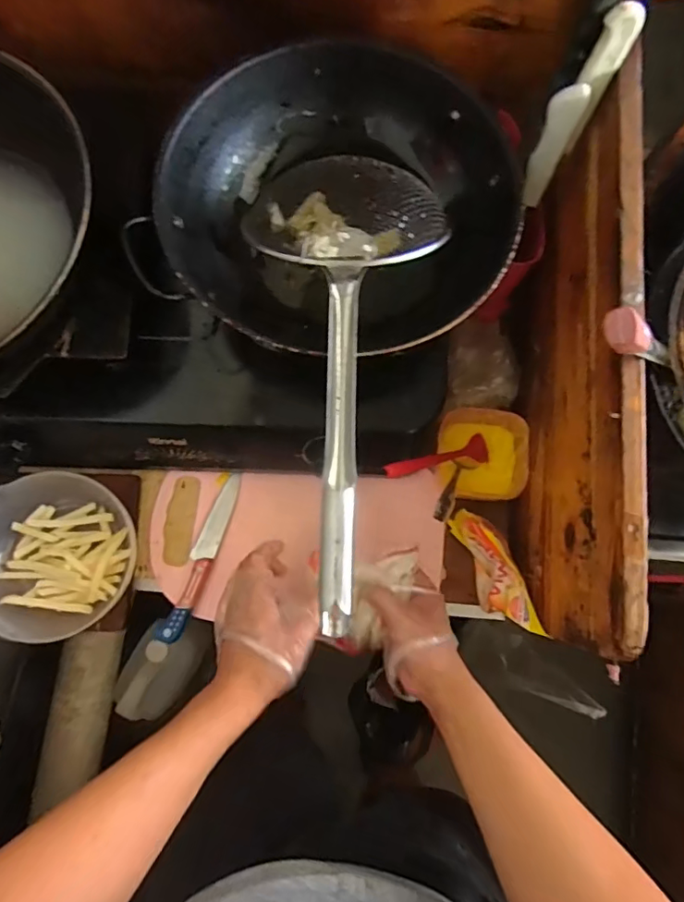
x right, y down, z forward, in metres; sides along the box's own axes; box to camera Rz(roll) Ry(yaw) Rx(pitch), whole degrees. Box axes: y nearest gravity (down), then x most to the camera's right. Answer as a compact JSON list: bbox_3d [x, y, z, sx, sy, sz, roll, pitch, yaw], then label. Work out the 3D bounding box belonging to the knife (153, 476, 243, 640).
[{"bbox_3d":[-0.161,0.121,0.599,0.029,0.021,0.196,20,81,4],"label":"knife"}]

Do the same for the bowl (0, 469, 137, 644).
[{"bbox_3d":[-0.312,0.112,0.568,0.172,0.059,0.159,0,80,1],"label":"bowl"}]

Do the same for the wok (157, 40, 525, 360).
[{"bbox_3d":[0.000,-0.218,0.502,0.306,0.123,0.302,0,80,1],"label":"wok"}]

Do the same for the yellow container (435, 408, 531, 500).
[{"bbox_3d":[0.161,0.004,0.600,0.095,0.057,0.100,0,80,1],"label":"yellow container"}]

